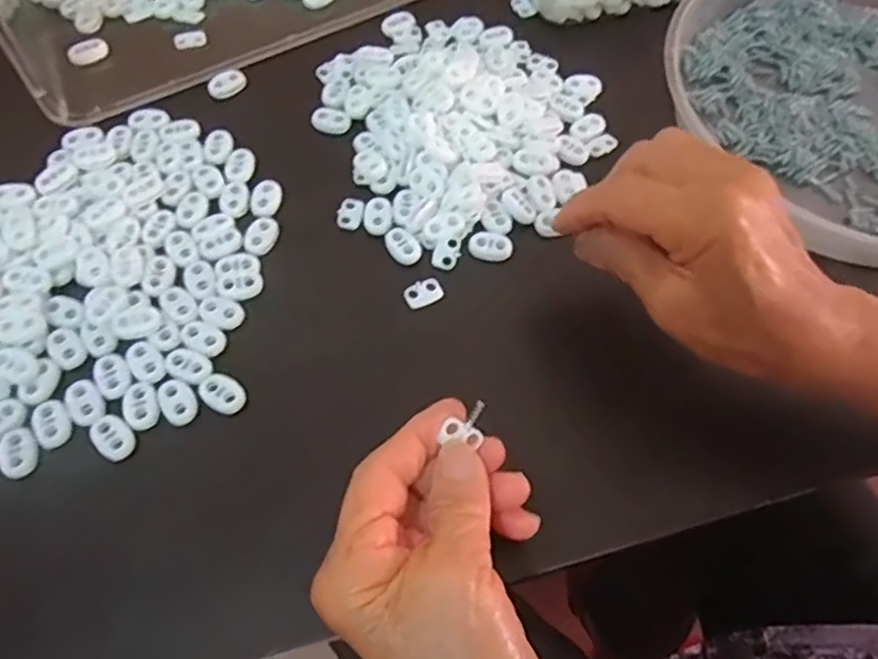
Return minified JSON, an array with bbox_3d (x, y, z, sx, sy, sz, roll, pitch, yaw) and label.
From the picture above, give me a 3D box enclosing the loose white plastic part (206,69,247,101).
[{"bbox_3d":[-0.128,-0.148,0.413,0.024,0.004,0.018,-37,69,-18],"label":"loose white plastic part"}]

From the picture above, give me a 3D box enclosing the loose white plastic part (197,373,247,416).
[{"bbox_3d":[-0.101,0.029,0.319,0.022,0.004,0.017,35,67,15],"label":"loose white plastic part"}]

